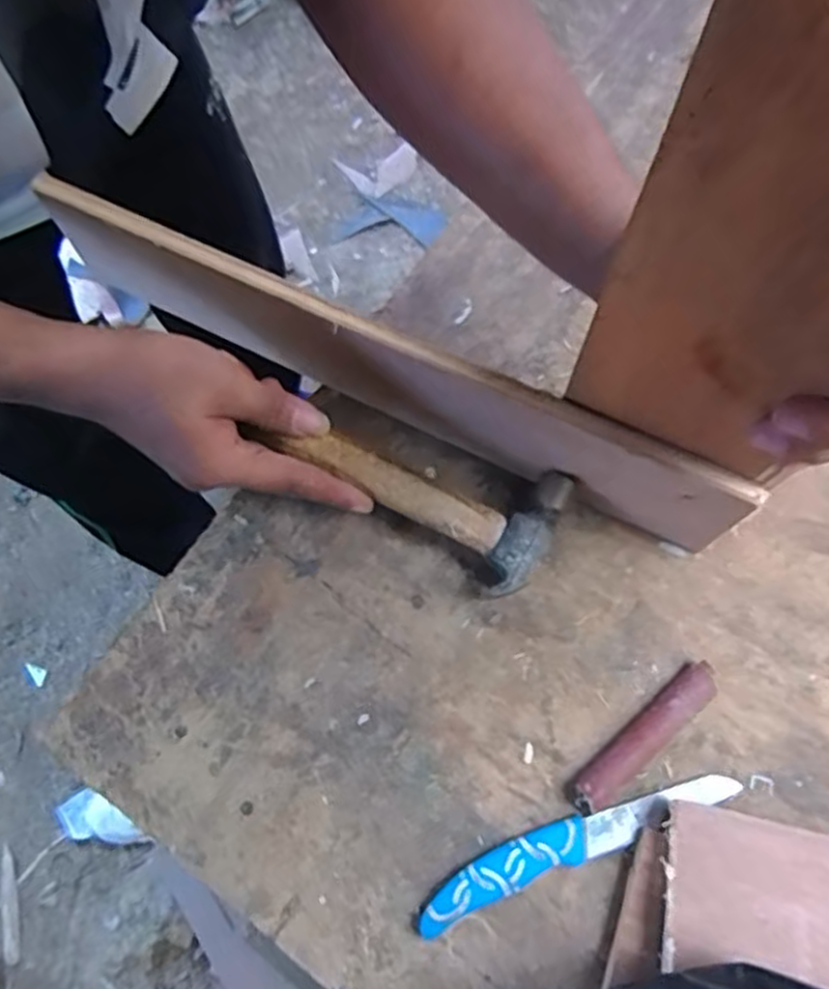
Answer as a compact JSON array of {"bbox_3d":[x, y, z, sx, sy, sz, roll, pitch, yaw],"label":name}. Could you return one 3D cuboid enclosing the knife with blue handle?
[{"bbox_3d":[0.086,0.186,0.403,0.183,0.012,0.025,-22,70,-6],"label":"knife with blue handle"}]

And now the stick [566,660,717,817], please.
[{"bbox_3d":[0.127,0.135,0.415,0.104,0.016,0.021,-40,73,-12],"label":"stick"}]

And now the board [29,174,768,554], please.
[{"bbox_3d":[-0.026,-0.075,0.447,0.432,0.101,0.016,25,73,11],"label":"board"}]

